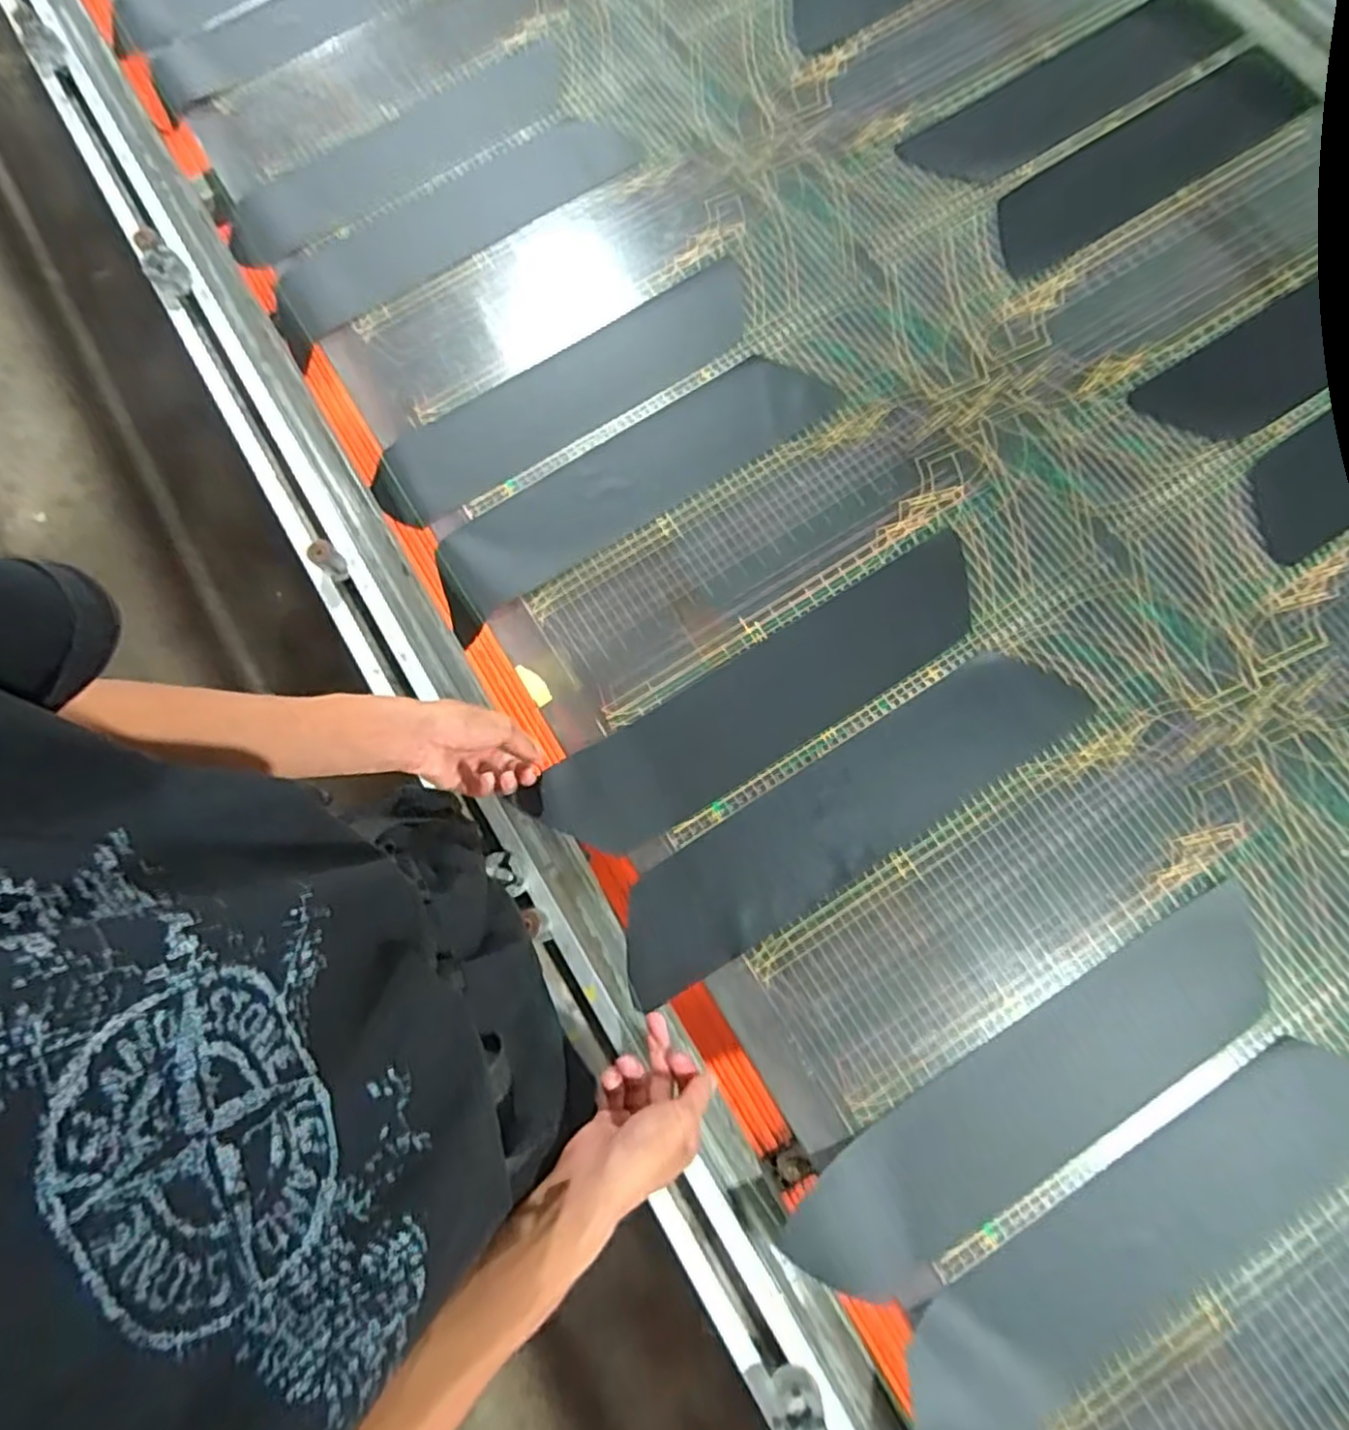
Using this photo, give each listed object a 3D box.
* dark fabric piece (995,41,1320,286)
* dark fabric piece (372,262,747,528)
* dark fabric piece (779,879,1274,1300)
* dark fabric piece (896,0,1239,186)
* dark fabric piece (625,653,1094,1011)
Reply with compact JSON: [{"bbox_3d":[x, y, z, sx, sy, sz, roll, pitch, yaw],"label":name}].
[{"bbox_3d":[0.534,-0.631,0.792,0.437,0.012,0.109,-32,78,-6],"label":"dark fabric piece"},{"bbox_3d":[-0.111,-0.336,0.728,0.441,0.007,0.099,-31,78,-6],"label":"dark fabric piece"},{"bbox_3d":[0.305,0.302,0.558,0.445,0.029,0.106,-32,80,-6],"label":"dark fabric piece"},{"bbox_3d":[0.464,-0.738,0.823,0.422,0.014,0.116,-33,78,-6],"label":"dark fabric piece"},{"bbox_3d":[0.154,0.085,0.621,0.461,0.014,0.099,-31,75,-8],"label":"dark fabric piece"}]

